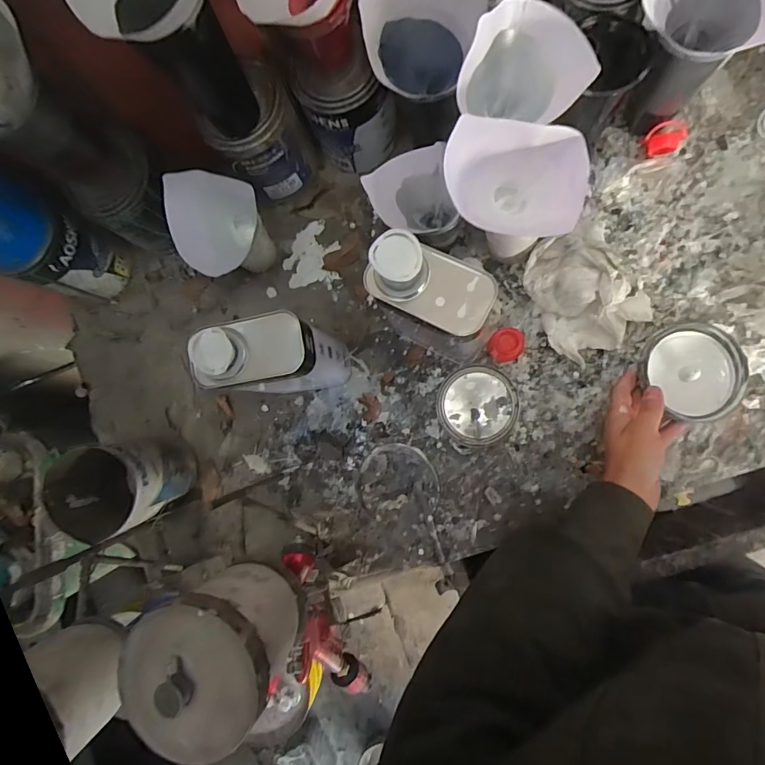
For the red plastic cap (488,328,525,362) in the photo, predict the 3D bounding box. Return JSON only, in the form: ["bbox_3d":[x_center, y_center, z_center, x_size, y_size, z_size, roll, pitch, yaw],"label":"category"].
[{"bbox_3d":[0.153,-0.047,0.543,0.043,0.013,0.039,-29,83,7],"label":"red plastic cap"}]

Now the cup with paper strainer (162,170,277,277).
[{"bbox_3d":[-0.201,-0.193,0.567,0.094,0.130,0.108,-25,84,7],"label":"cup with paper strainer"}]

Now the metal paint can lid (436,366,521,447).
[{"bbox_3d":[0.118,0.028,0.548,0.095,0.011,0.094,0,87,9],"label":"metal paint can lid"}]

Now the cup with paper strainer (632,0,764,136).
[{"bbox_3d":[0.308,-0.338,0.448,0.123,0.157,0.100,38,93,9],"label":"cup with paper strainer"}]

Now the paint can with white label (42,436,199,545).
[{"bbox_3d":[-0.307,0.124,0.546,0.113,0.144,0.100,-22,84,7],"label":"paint can with white label"}]

